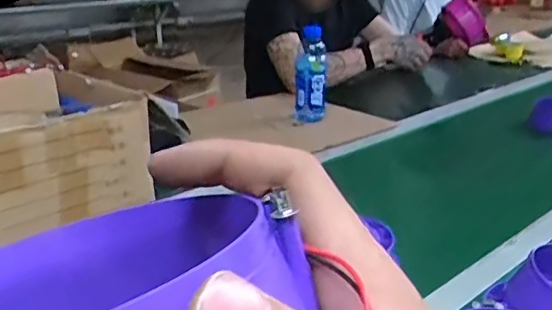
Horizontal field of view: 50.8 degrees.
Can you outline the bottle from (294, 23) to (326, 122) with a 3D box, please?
[{"bbox_3d":[0.077,-0.174,1.293,0.069,0.205,0.089,1,20,3],"label":"bottle"}]

